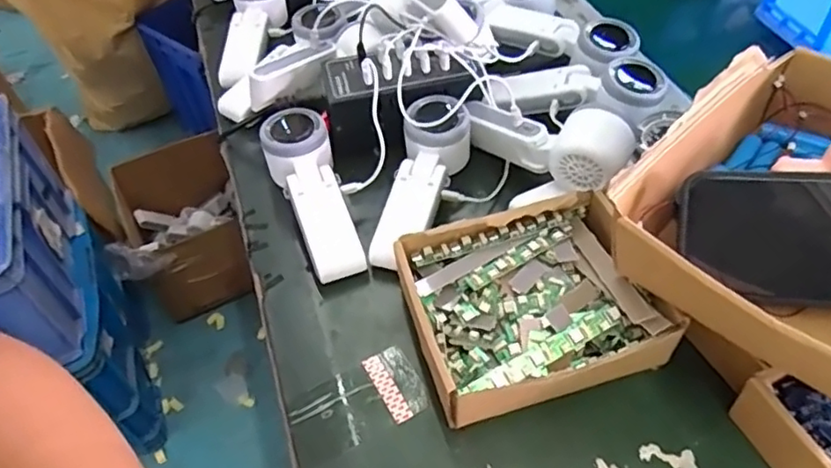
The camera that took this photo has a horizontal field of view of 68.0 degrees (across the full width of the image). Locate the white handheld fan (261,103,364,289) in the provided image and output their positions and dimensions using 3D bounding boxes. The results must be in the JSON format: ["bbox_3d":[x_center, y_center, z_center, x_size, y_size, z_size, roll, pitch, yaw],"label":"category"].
[{"bbox_3d":[-0.087,-0.036,0.526,0.055,0.037,0.163,-19,67,-10],"label":"white handheld fan"}]

